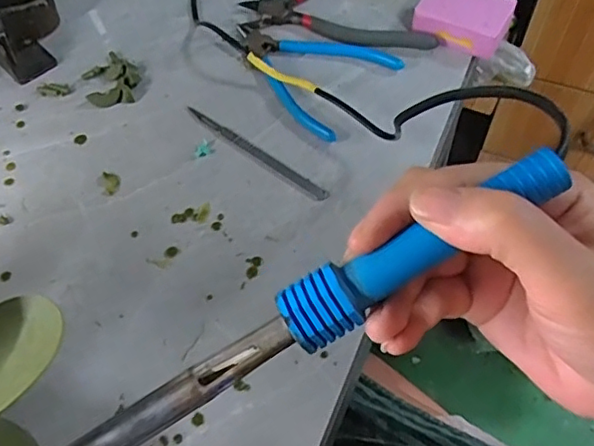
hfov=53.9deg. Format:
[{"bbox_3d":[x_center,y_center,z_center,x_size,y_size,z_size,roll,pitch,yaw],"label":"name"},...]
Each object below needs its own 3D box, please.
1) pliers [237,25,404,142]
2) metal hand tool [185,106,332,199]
[{"bbox_3d":[0.001,-0.135,0.496,0.144,0.014,0.107,30,64,20],"label":"pliers"},{"bbox_3d":[-0.033,-0.056,0.450,0.139,0.004,0.011,35,65,22],"label":"metal hand tool"}]

